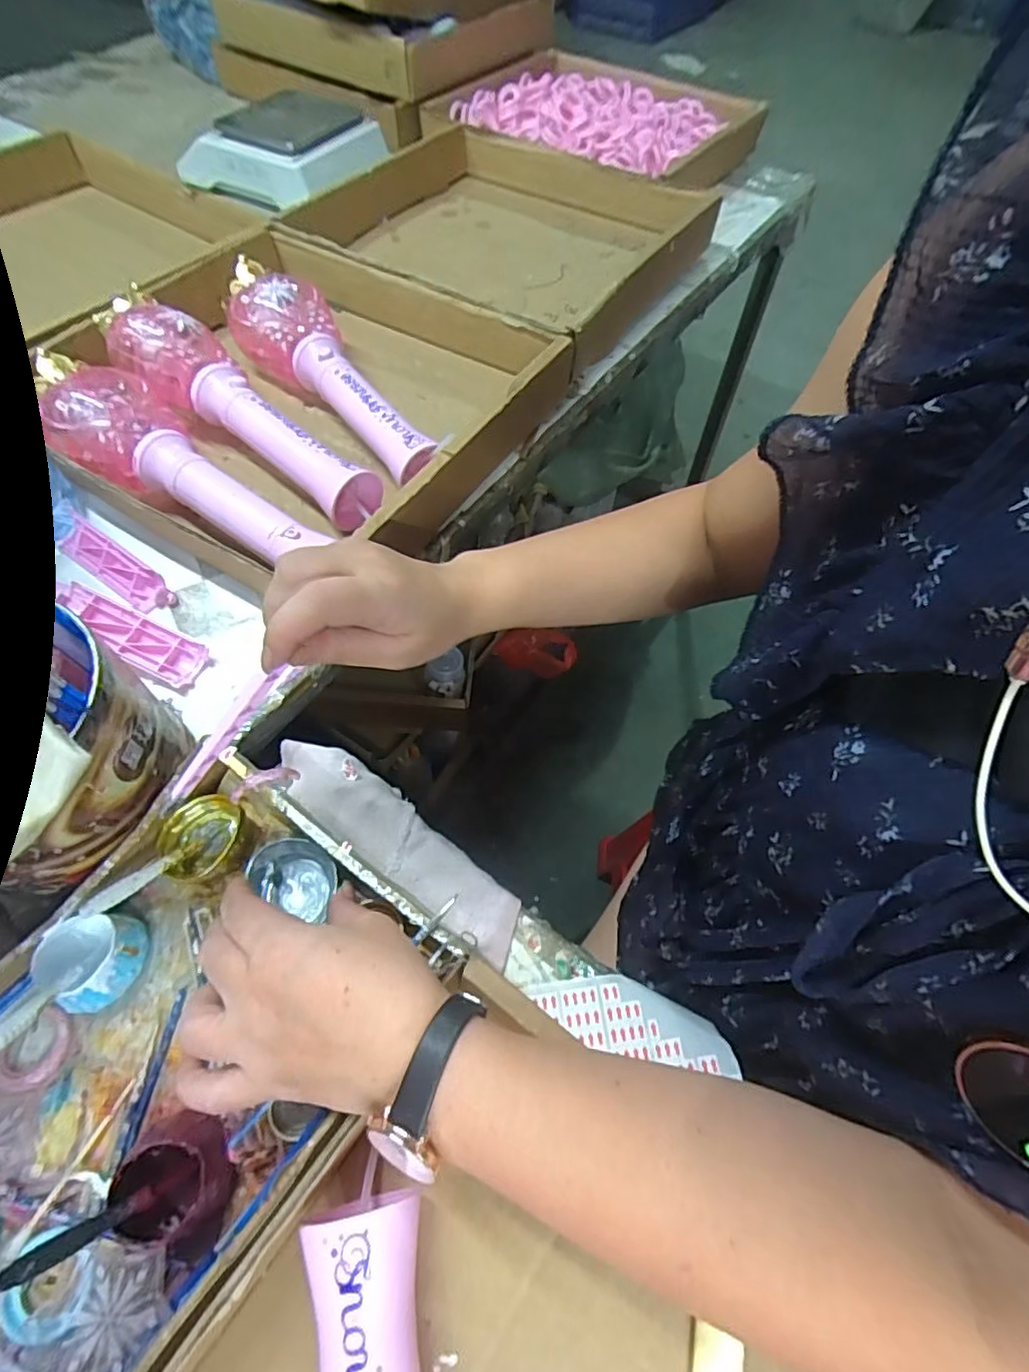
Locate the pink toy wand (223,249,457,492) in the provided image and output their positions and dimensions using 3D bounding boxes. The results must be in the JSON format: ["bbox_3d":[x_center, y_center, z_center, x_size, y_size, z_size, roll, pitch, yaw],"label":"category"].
[{"bbox_3d":[-0.164,-0.274,0.533,0.085,0.070,0.305,-32,65,-19],"label":"pink toy wand"}]

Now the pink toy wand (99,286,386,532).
[{"bbox_3d":[-0.238,-0.229,0.502,0.079,0.072,0.294,-40,68,-23],"label":"pink toy wand"}]

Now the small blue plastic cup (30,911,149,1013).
[{"bbox_3d":[-0.217,0.139,0.307,0.044,0.036,0.042,1,60,-1],"label":"small blue plastic cup"}]

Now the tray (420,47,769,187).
[{"bbox_3d":[0.116,-0.826,0.875,0.407,0.050,0.375,26,61,12],"label":"tray"}]

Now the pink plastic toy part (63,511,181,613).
[{"bbox_3d":[-0.304,-0.091,0.458,0.111,0.009,0.036,35,107,12],"label":"pink plastic toy part"}]

